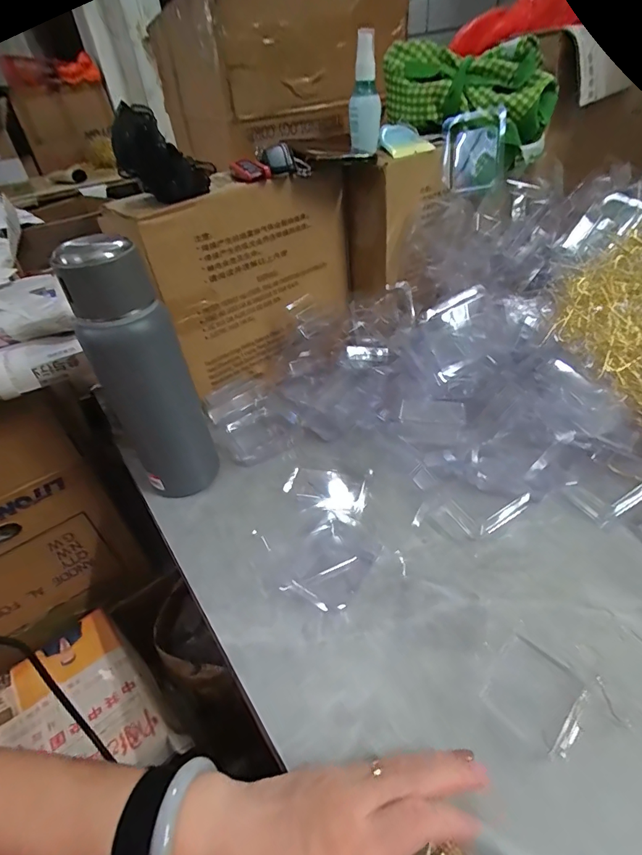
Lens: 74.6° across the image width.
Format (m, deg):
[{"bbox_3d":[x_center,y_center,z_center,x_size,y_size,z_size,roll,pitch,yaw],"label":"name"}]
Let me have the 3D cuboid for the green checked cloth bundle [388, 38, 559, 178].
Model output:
[{"bbox_3d":[0.188,-0.433,0.545,0.224,0.111,0.072,26,48,13],"label":"green checked cloth bundle"}]

